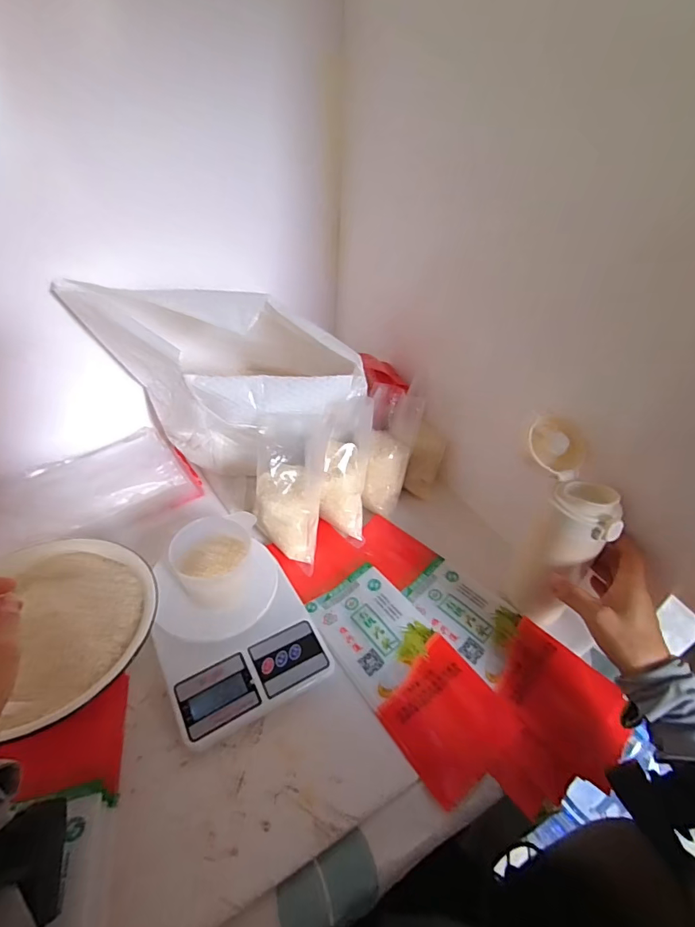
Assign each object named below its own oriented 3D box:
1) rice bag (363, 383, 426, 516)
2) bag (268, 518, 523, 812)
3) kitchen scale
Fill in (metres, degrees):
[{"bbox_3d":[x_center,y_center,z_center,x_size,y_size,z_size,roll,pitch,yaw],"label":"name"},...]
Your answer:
[{"bbox_3d":[0.060,-0.017,0.624,0.064,0.175,0.058,10,5,7],"label":"rice bag"},{"bbox_3d":[0.036,0.183,0.496,0.104,0.012,0.310,-24,47,-28],"label":"bag"},{"bbox_3d":[-0.125,0.172,0.485,0.149,0.040,0.196,-20,45,-25],"label":"kitchen scale"}]

